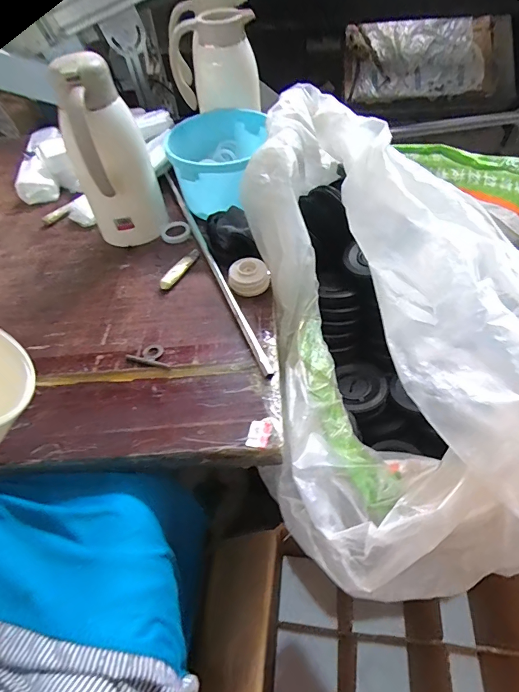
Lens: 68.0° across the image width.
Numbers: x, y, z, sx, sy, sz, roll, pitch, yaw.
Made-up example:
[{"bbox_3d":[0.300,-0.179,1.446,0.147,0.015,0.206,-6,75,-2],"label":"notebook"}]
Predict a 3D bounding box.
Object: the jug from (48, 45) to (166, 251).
[{"bbox_3d":[-0.224,-0.277,0.581,0.115,0.273,0.099,-20,54,-9],"label":"jug"}]

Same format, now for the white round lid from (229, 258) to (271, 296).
[{"bbox_3d":[-0.016,-0.111,0.611,0.064,0.030,0.056,-8,53,0],"label":"white round lid"}]

